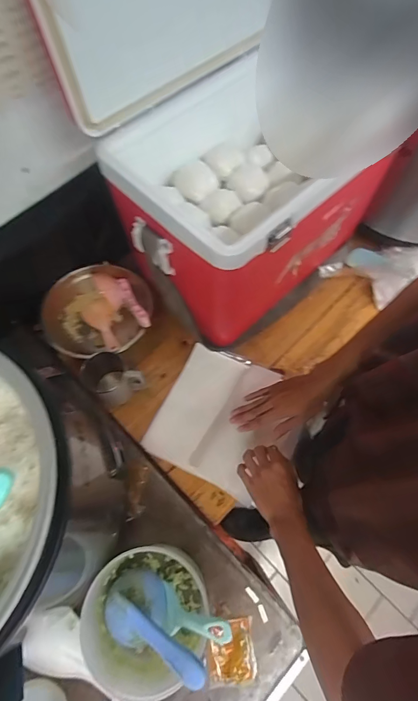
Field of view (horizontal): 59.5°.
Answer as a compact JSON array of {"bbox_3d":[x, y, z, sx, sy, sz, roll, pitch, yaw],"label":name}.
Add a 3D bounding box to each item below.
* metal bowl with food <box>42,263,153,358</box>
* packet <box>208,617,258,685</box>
[{"bbox_3d":[-0.244,-0.076,0.810,0.230,0.102,0.212,0,66,0],"label":"metal bowl with food"},{"bbox_3d":[0.035,0.461,0.562,0.070,0.017,0.081,-4,66,-2],"label":"packet"}]

